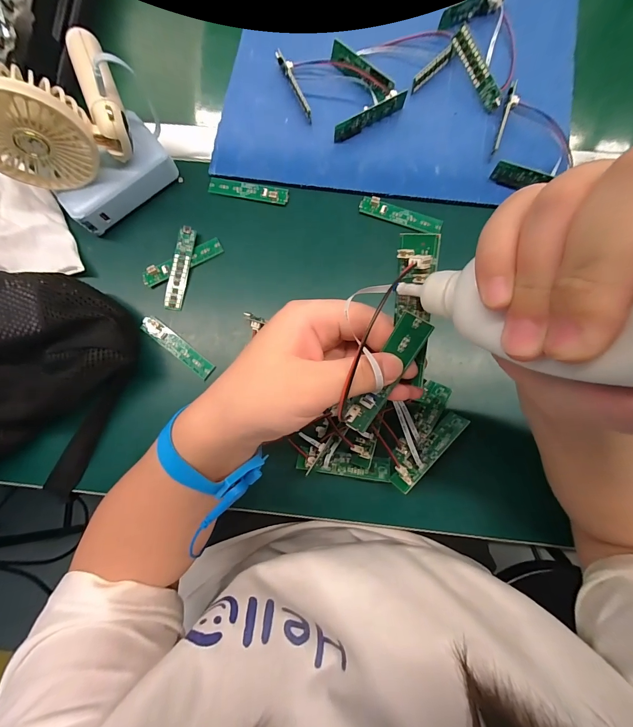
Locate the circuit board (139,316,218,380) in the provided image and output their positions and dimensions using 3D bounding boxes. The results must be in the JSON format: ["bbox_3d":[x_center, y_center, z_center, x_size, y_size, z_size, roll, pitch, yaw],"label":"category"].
[{"bbox_3d":[-0.139,-0.018,0.317,0.083,0.006,0.018,38,84,6],"label":"circuit board"}]

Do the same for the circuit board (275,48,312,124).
[{"bbox_3d":[-0.023,-0.296,0.341,0.010,0.019,0.084,-22,82,-2],"label":"circuit board"}]

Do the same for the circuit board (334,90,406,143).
[{"bbox_3d":[0.055,-0.253,0.331,0.081,0.018,0.005,-28,60,-2],"label":"circuit board"}]

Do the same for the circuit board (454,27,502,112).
[{"bbox_3d":[0.165,-0.300,0.328,0.007,0.017,0.082,-38,99,-34],"label":"circuit board"}]

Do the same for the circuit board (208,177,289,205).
[{"bbox_3d":[-0.071,-0.181,0.337,0.085,0.007,0.017,11,82,3],"label":"circuit board"}]

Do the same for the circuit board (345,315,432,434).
[{"bbox_3d":[0.037,0.010,0.185,0.018,0.010,0.082,26,122,5],"label":"circuit board"}]

